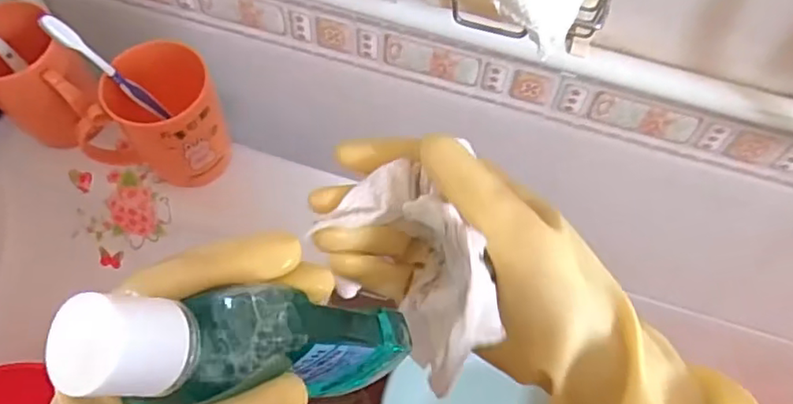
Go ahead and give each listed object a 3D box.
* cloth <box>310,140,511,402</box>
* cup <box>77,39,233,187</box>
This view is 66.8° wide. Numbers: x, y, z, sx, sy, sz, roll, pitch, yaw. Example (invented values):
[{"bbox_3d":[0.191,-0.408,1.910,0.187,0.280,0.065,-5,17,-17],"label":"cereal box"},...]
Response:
[{"bbox_3d":[0.005,0.035,0.296,0.069,0.075,0.099,-7,62,-5],"label":"cloth"},{"bbox_3d":[-0.200,-0.068,0.509,0.105,0.108,0.079,5,59,0],"label":"cup"}]

